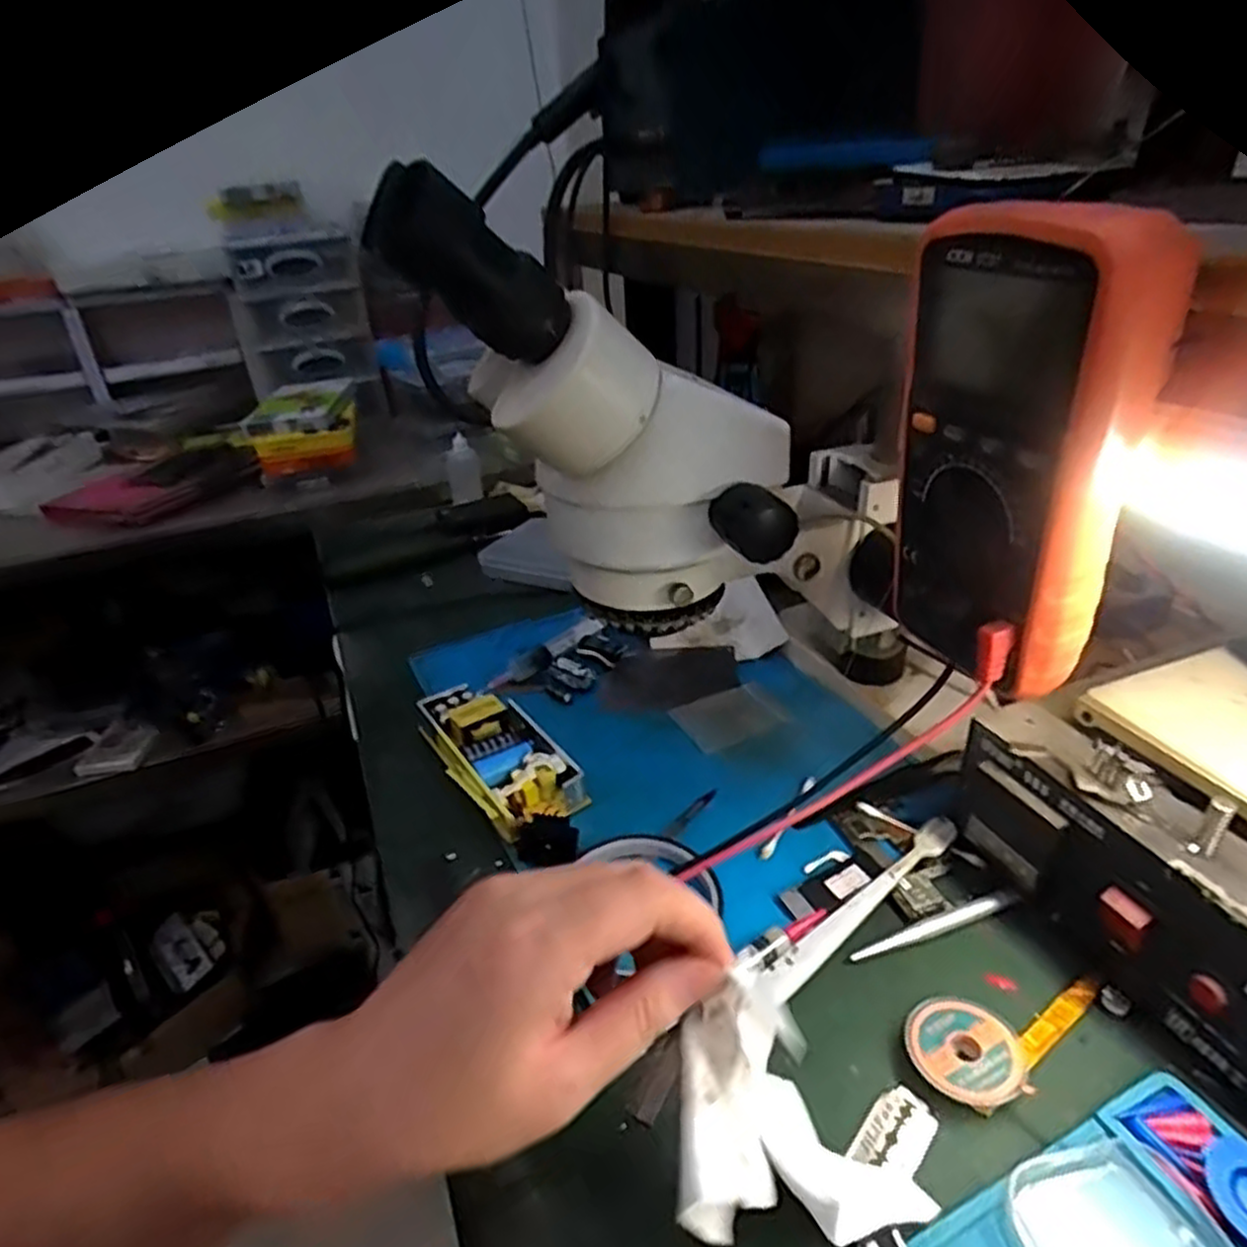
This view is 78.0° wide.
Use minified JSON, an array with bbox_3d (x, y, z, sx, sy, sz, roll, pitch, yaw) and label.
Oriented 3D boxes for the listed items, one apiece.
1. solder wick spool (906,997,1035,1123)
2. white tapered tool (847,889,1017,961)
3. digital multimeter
[{"bbox_3d":[0.143,0.179,0.322,0.045,0.011,0.043,-4,31,2],"label":"solder wick spool"},{"bbox_3d":[0.154,0.148,0.378,0.095,0.004,0.009,-14,32,-14],"label":"white tapered tool"},{"bbox_3d":[0.147,-0.062,0.296,0.050,0.169,0.086,-13,31,-15],"label":"digital multimeter"}]

